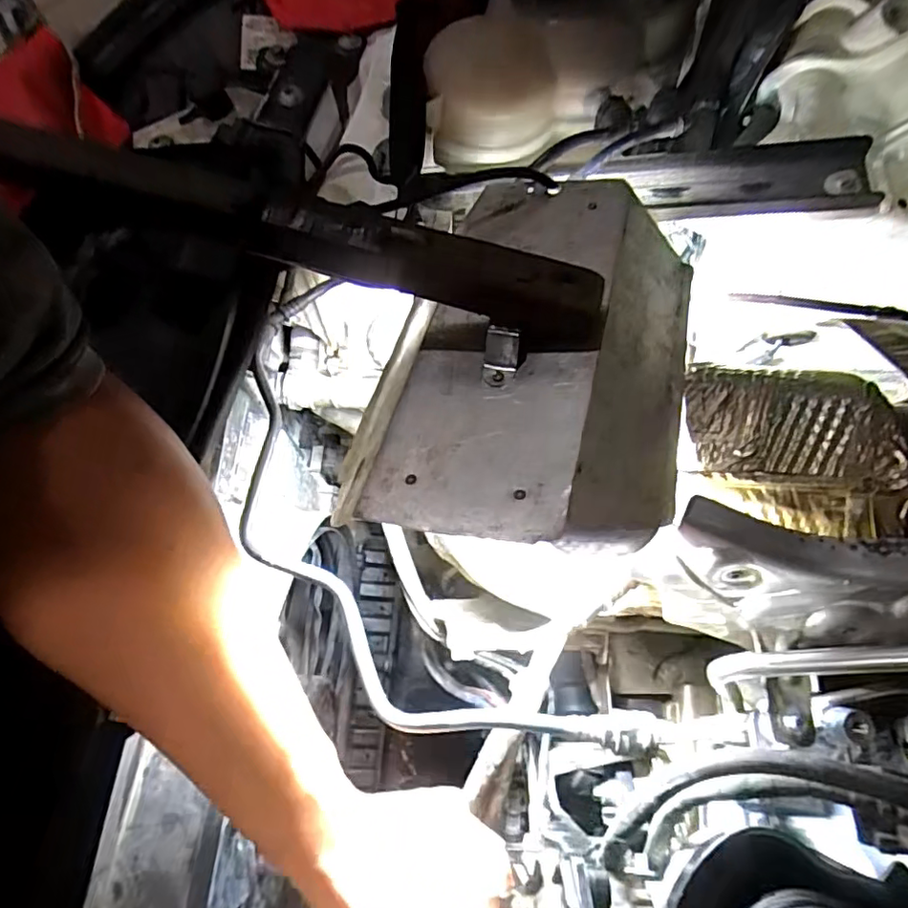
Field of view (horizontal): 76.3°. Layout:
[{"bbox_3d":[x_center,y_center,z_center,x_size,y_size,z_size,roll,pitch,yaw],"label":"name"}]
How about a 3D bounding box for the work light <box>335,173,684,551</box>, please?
[{"bbox_3d":[0.044,-0.050,0.311,0.158,0.065,0.239,12,59,17],"label":"work light"}]

